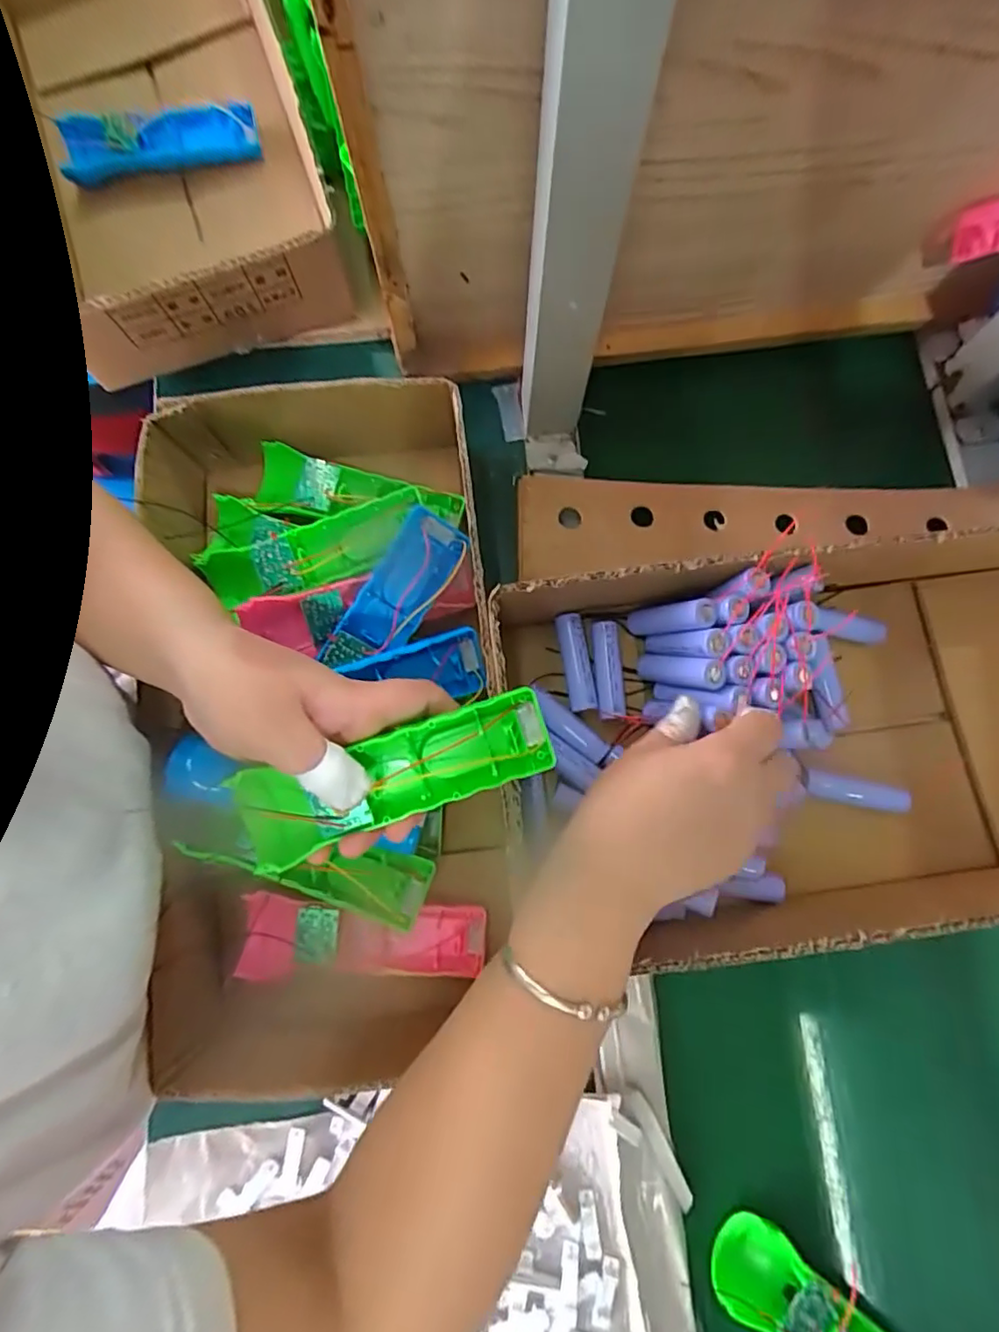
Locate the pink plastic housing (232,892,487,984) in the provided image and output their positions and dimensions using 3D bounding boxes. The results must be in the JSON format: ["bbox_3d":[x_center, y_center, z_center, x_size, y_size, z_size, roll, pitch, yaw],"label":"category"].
[{"bbox_3d":[-0.087,0.180,0.384,0.151,0.028,0.049,5,78,2],"label":"pink plastic housing"}]

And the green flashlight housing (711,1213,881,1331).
[{"bbox_3d":[0.203,0.411,0.360,0.164,0.022,0.048,39,82,8],"label":"green flashlight housing"}]

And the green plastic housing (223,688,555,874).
[{"bbox_3d":[-0.050,0.052,0.289,0.152,0.020,0.045,-20,79,-5],"label":"green plastic housing"}]

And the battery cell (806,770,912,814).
[{"bbox_3d":[0.240,0.085,0.399,0.066,0.018,0.018,14,79,4],"label":"battery cell"}]

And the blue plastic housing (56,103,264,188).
[{"bbox_3d":[-0.279,-0.432,0.485,0.155,0.032,0.042,-10,78,-1],"label":"blue plastic housing"}]

